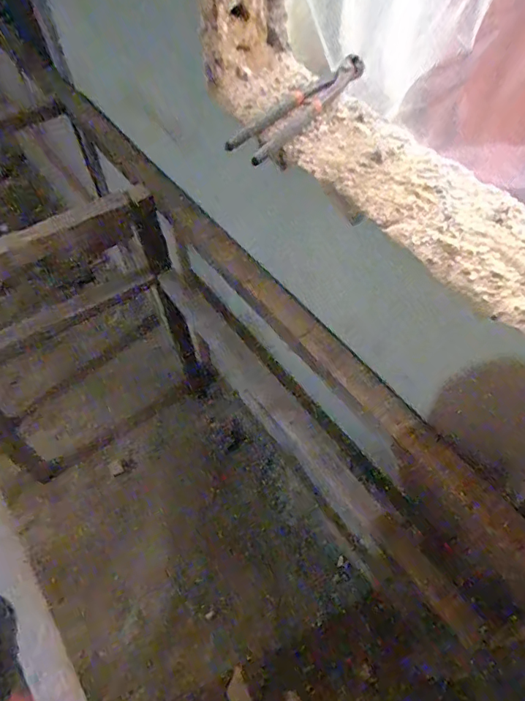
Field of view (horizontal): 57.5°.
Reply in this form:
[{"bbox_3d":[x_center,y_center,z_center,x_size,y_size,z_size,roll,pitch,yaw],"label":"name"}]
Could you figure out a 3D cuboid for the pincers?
[{"bbox_3d":[0.042,-0.297,0.579,0.058,0.035,0.220,34,63,22],"label":"pincers"}]

